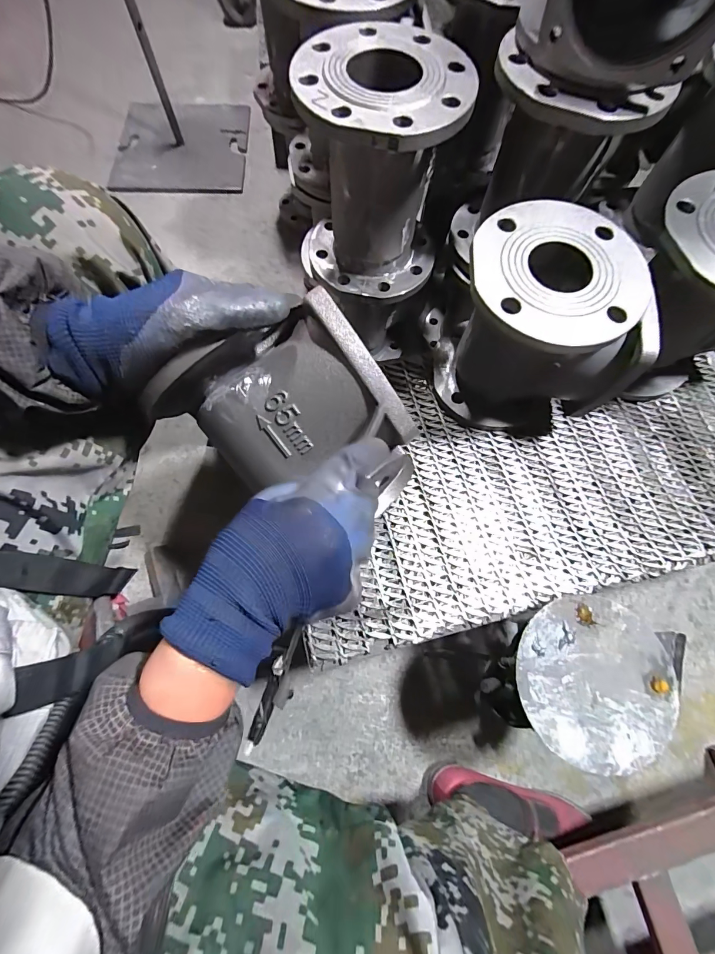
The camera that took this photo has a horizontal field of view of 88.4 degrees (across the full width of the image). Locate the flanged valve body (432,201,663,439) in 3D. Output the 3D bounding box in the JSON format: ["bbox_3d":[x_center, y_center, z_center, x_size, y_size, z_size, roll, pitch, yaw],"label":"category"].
[{"bbox_3d":[0.209,-0.175,0.460,0.192,0.203,0.172,7,72,0],"label":"flanged valve body"}]

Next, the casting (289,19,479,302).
[{"bbox_3d":[0.020,-0.392,0.487,0.200,0.219,0.179,7,72,0],"label":"casting"}]

